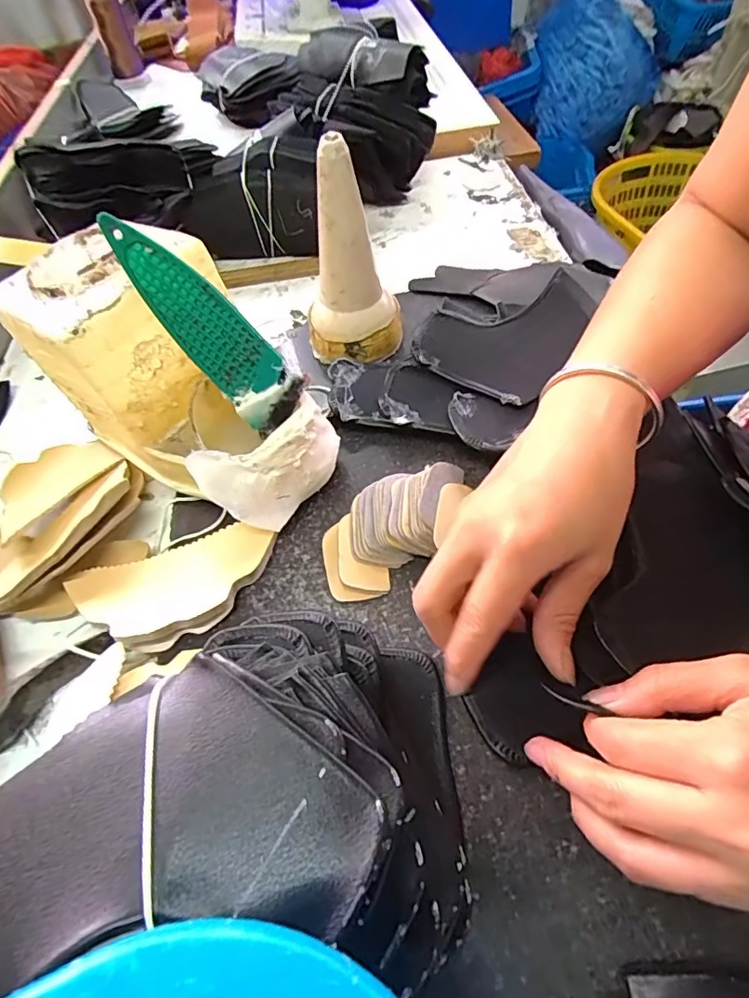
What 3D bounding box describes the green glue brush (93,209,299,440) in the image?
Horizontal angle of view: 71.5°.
[{"bbox_3d":[-0.093,-0.093,0.284,0.040,0.128,0.006,-37,22,17],"label":"green glue brush"}]

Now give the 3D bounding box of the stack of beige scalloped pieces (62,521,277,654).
[{"bbox_3d":[-0.116,0.050,0.295,0.119,0.014,0.060,-15,54,-5],"label":"stack of beige scalloped pieces"}]

